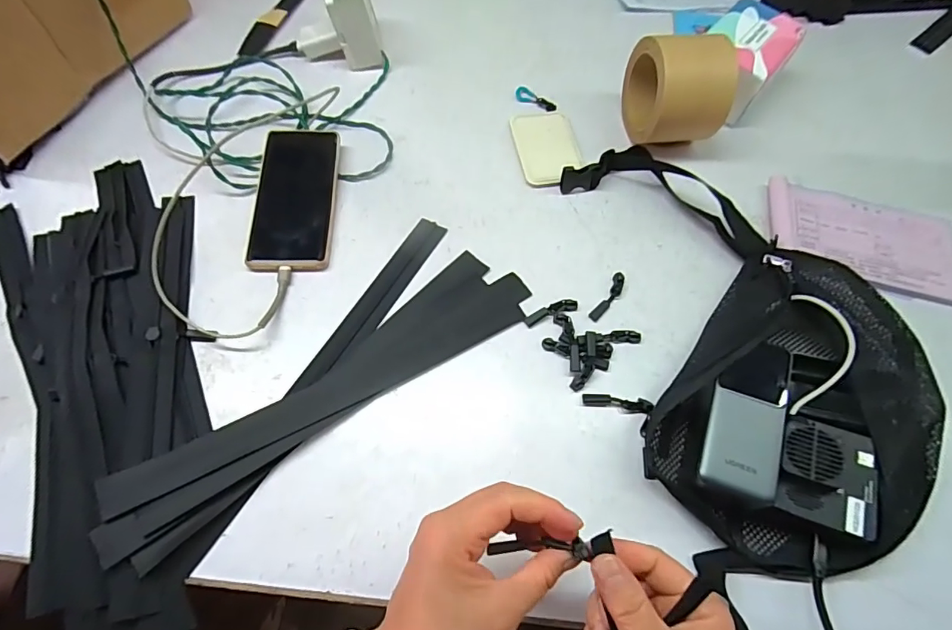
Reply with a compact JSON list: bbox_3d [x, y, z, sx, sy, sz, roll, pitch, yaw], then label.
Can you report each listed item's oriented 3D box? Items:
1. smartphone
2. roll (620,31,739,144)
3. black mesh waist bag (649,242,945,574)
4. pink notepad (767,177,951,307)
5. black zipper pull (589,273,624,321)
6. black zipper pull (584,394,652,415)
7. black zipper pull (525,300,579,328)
[{"bbox_3d":[-0.183,-0.123,0.479,0.076,0.018,0.169,0,70,-4],"label":"smartphone"},{"bbox_3d":[0.216,-0.245,0.514,0.078,0.111,0.107,-6,64,-5],"label":"roll"},{"bbox_3d":[0.274,0.077,0.389,0.201,0.055,0.282,37,68,15],"label":"black mesh waist bag"},{"bbox_3d":[0.402,-0.078,0.489,0.190,0.013,0.104,17,64,6],"label":"pink notepad"},{"bbox_3d":[0.128,-0.018,0.456,0.014,0.004,0.059,31,67,12],"label":"black zipper pull"},{"bbox_3d":[0.122,0.076,0.407,0.057,0.006,0.012,7,64,1],"label":"black zipper pull"},{"bbox_3d":[0.071,-0.003,0.443,0.052,0.005,0.013,-19,66,-12],"label":"black zipper pull"}]

